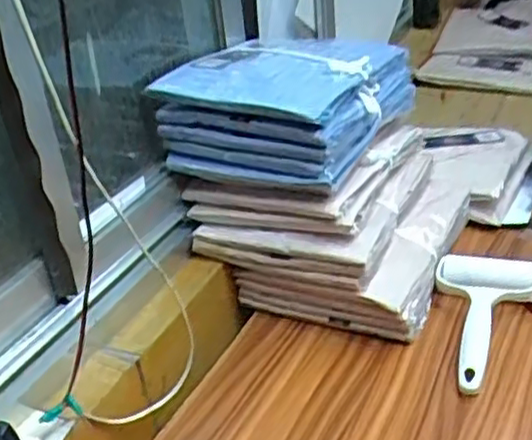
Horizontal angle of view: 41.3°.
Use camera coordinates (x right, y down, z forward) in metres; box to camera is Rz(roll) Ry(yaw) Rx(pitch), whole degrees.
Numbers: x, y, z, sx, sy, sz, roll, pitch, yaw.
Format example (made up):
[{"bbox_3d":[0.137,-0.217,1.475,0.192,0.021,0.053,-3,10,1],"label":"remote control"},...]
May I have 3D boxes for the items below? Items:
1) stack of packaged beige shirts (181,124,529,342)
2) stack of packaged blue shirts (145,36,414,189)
[{"bbox_3d":[0.151,-0.048,0.930,0.280,0.163,0.472,15,36,29],"label":"stack of packaged beige shirts"},{"bbox_3d":[0.032,-0.146,0.828,0.209,0.098,0.260,10,35,27],"label":"stack of packaged blue shirts"}]

